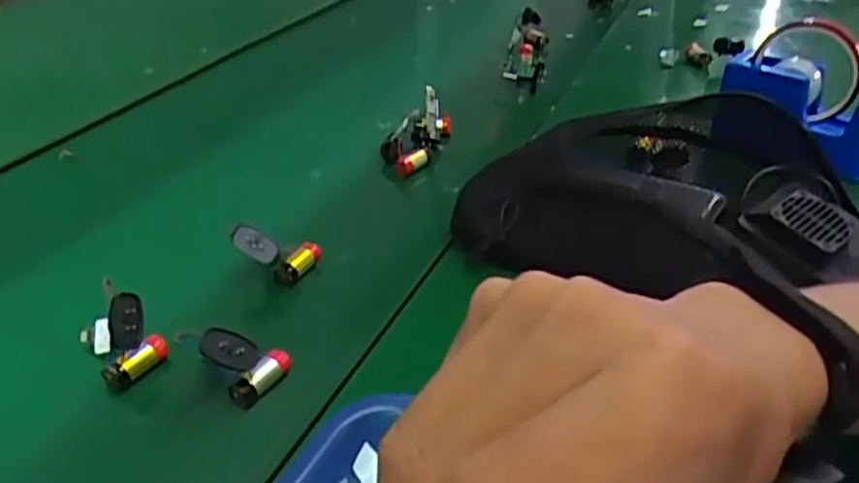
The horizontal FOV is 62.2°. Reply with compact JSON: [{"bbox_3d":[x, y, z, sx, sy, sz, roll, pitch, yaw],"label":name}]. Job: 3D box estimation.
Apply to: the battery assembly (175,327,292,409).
[{"bbox_3d":[-0.110,0.066,0.397,0.033,0.065,0.021,-42,35,4],"label":"battery assembly"}]

